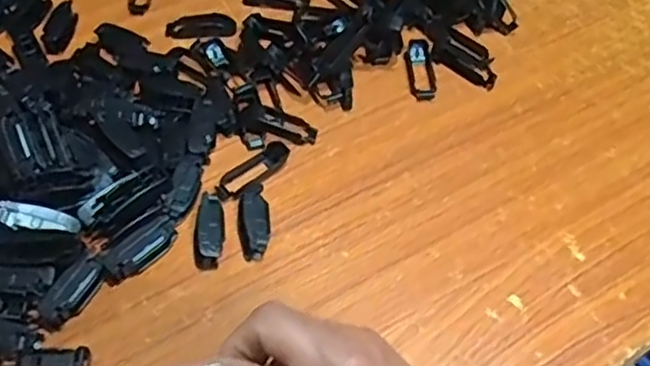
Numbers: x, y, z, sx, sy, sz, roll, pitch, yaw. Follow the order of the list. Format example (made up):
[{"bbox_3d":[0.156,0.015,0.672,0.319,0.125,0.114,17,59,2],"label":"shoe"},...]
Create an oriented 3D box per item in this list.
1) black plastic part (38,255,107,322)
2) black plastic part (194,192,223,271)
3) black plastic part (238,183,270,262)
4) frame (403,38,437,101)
[{"bbox_3d":[-0.149,0.063,0.386,0.019,0.011,0.042,28,59,17],"label":"black plastic part"},{"bbox_3d":[-0.074,0.029,0.418,0.017,0.016,0.050,-2,55,-3],"label":"black plastic part"},{"bbox_3d":[-0.046,0.024,0.419,0.019,0.015,0.049,-2,68,-4],"label":"black plastic part"},{"bbox_3d":[0.074,-0.089,0.508,0.021,0.010,0.057,-2,55,-3],"label":"frame"}]

